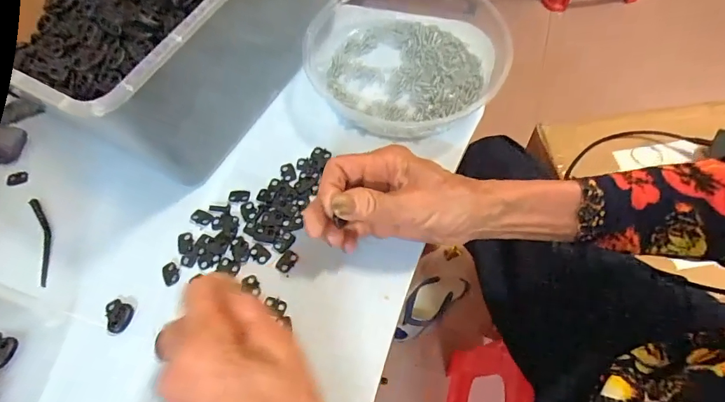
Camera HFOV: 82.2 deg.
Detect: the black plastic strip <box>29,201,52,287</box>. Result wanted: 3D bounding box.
[{"bbox_3d":[-0.271,0.032,0.353,0.013,0.004,0.090,-26,64,-13],"label":"black plastic strip"}]

